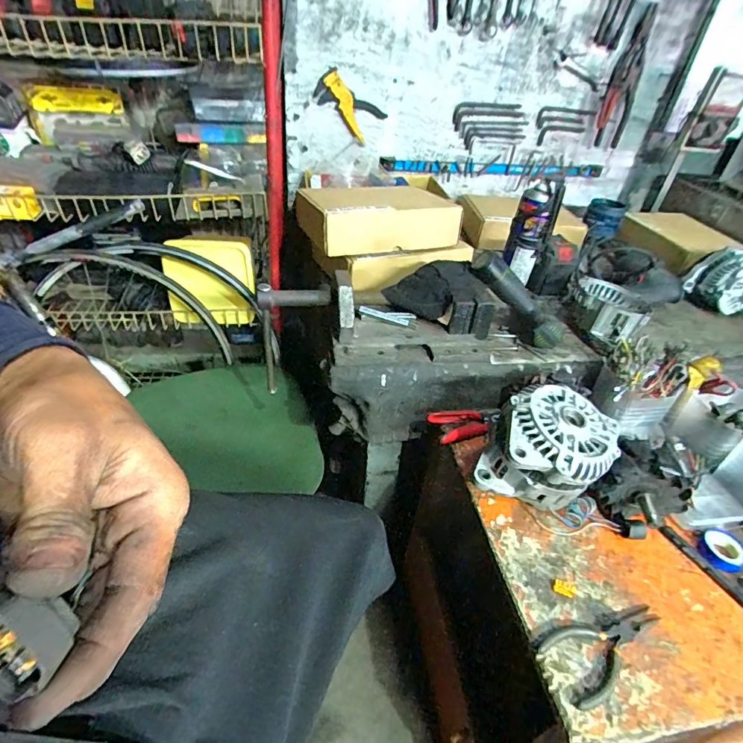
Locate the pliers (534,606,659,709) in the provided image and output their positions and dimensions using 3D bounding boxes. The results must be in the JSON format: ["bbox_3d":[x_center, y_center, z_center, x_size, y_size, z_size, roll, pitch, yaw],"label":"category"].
[{"bbox_3d":[0.244,0.279,0.463,0.146,0.010,0.062,-19,45,-28],"label":"pliers"}]

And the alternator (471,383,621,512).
[{"bbox_3d":[0.229,0.105,0.572,0.137,0.128,0.168,29,44,26],"label":"alternator"}]

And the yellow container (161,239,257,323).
[{"bbox_3d":[-0.374,-0.200,1.015,0.194,0.195,0.061,4,39,-3],"label":"yellow container"}]

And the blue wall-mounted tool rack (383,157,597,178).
[{"bbox_3d":[0.331,-0.545,1.183,0.630,0.036,0.052,-2,40,-10],"label":"blue wall-mounted tool rack"}]

